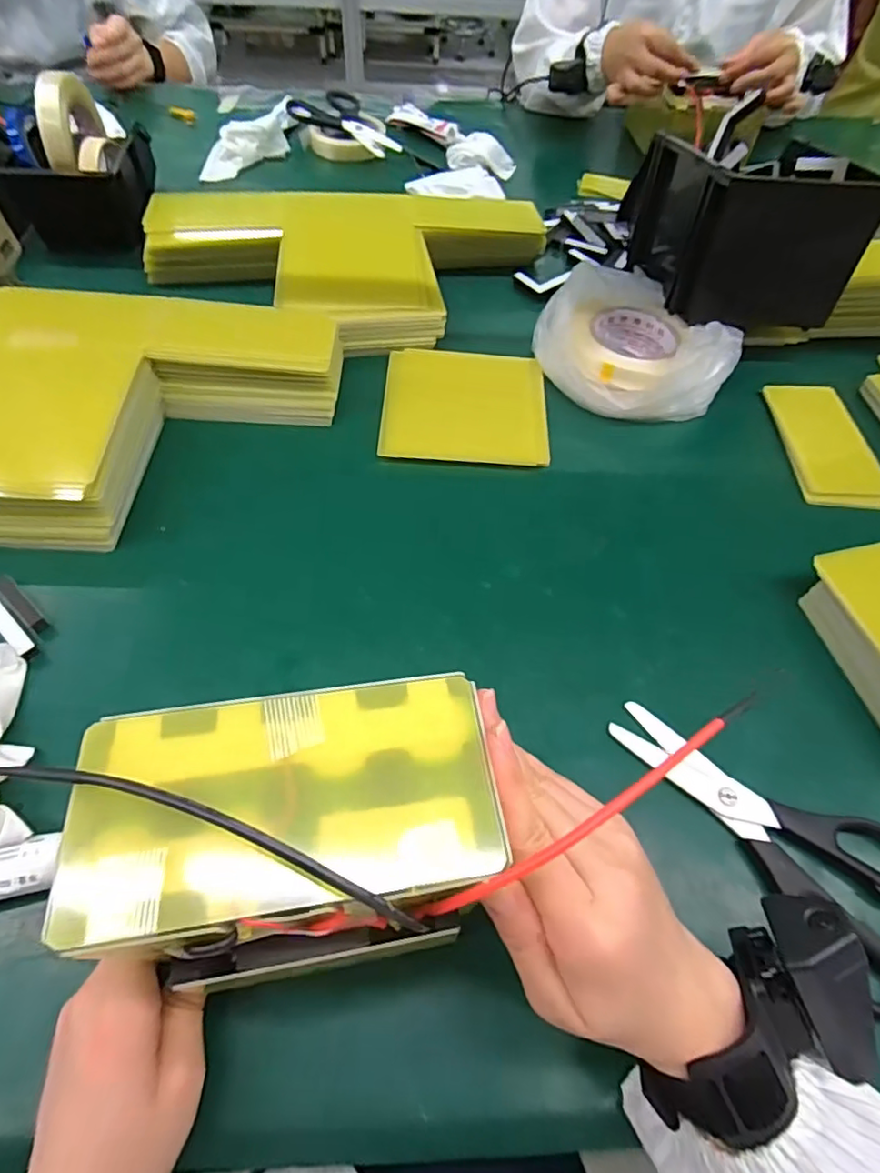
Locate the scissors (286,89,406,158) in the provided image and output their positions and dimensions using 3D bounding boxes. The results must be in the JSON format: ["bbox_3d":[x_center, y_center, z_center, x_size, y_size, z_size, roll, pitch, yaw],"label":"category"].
[{"bbox_3d":[-0.136,-0.638,0.780,0.094,0.021,0.182,-27,62,-19],"label":"scissors"}]

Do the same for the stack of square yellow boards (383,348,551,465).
[{"bbox_3d":[0.023,-0.167,0.522,0.147,0.006,0.140,3,59,1],"label":"stack of square yellow boards"}]

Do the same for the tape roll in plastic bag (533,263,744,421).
[{"bbox_3d":[0.179,-0.231,0.534,0.154,0.065,0.163,-21,62,-13],"label":"tape roll in plastic bag"}]

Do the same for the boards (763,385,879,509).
[{"bbox_3d":[0.347,-0.131,0.516,0.068,0.009,0.139,-3,61,6],"label":"boards"}]

